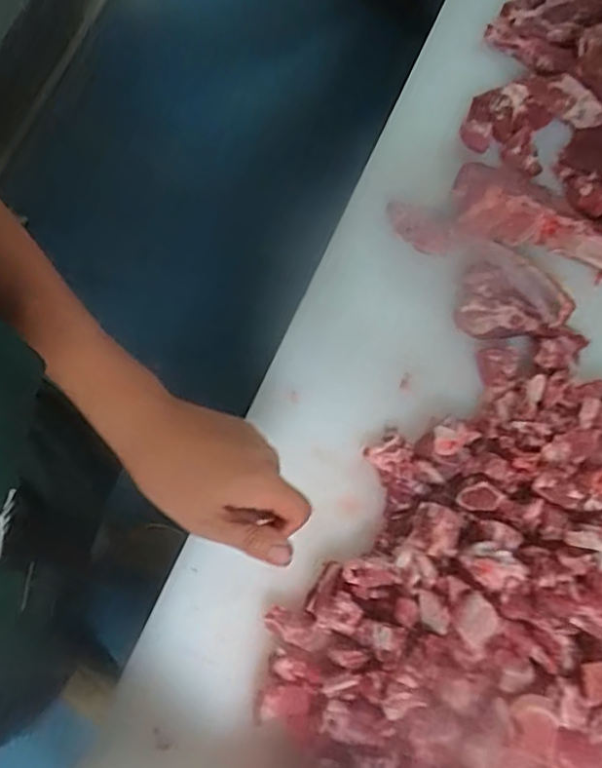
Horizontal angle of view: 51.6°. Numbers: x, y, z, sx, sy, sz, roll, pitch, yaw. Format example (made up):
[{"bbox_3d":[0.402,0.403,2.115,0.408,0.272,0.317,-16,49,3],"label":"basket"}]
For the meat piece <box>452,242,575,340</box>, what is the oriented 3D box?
[{"bbox_3d":[0.198,-0.079,0.579,0.095,0.031,0.082,22,75,2],"label":"meat piece"}]

